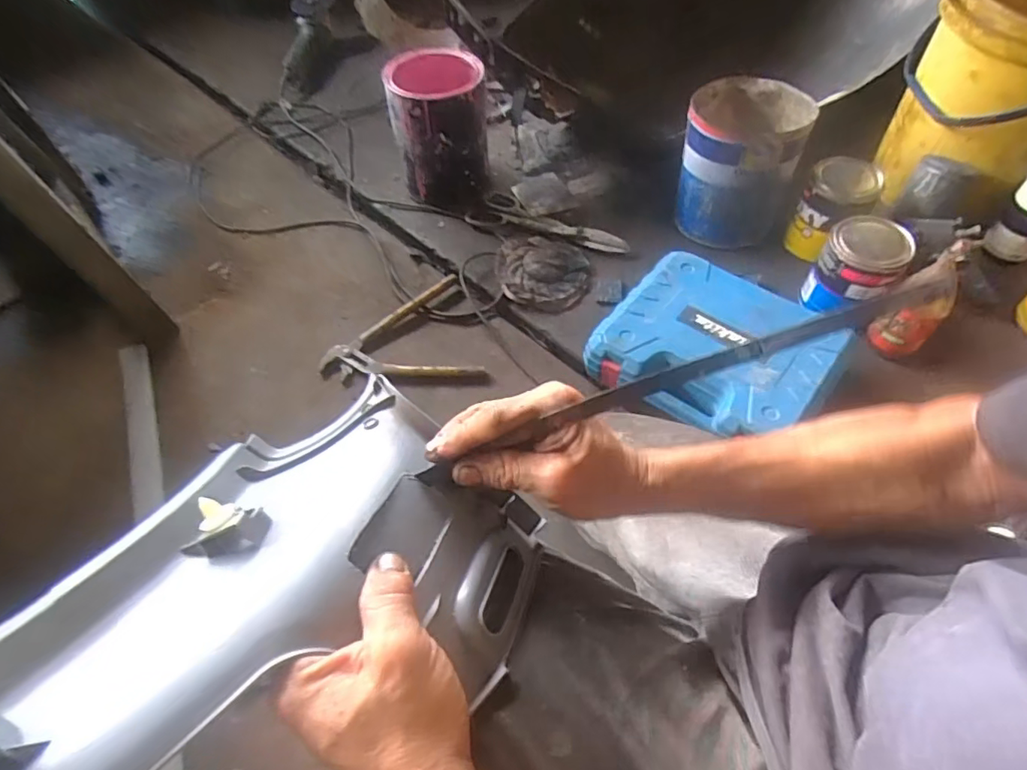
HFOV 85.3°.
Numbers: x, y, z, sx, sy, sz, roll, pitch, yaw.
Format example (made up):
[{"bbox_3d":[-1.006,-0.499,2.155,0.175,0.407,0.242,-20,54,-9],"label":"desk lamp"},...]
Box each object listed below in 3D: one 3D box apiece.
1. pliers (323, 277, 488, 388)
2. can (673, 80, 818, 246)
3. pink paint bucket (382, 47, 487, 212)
[{"bbox_3d":[-0.177,-0.064,0.831,0.225,0.022,0.181,-16,58,-6],"label":"pliers"},{"bbox_3d":[0.360,-0.357,0.906,0.173,0.191,0.160,9,59,10],"label":"can"},{"bbox_3d":[-0.127,-0.452,0.994,0.161,0.201,0.167,1,58,4],"label":"pink paint bucket"}]

